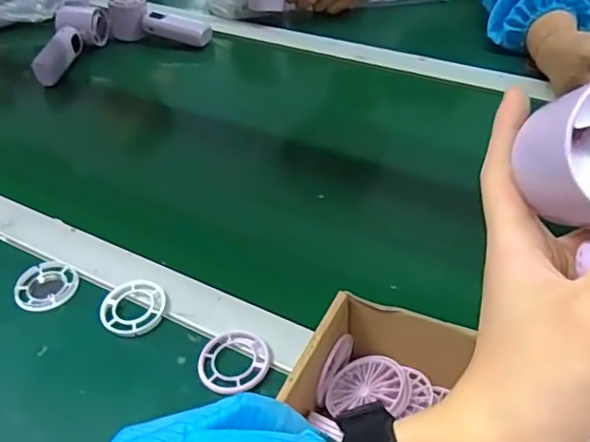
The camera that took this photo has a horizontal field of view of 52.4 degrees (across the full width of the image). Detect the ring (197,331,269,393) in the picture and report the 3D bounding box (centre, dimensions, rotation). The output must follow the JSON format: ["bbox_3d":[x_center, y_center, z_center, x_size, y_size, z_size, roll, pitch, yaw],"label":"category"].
[{"bbox_3d":[-0.046,0.107,0.452,0.055,0.011,0.055,-3,44,2],"label":"ring"}]

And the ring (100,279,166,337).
[{"bbox_3d":[-0.133,0.070,0.497,0.051,0.009,0.054,-3,44,2],"label":"ring"}]

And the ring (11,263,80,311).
[{"bbox_3d":[-0.218,0.056,0.525,0.050,0.004,0.052,-3,44,2],"label":"ring"}]

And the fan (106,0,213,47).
[{"bbox_3d":[-0.201,-0.303,0.893,0.155,0.056,0.055,12,46,17],"label":"fan"}]

